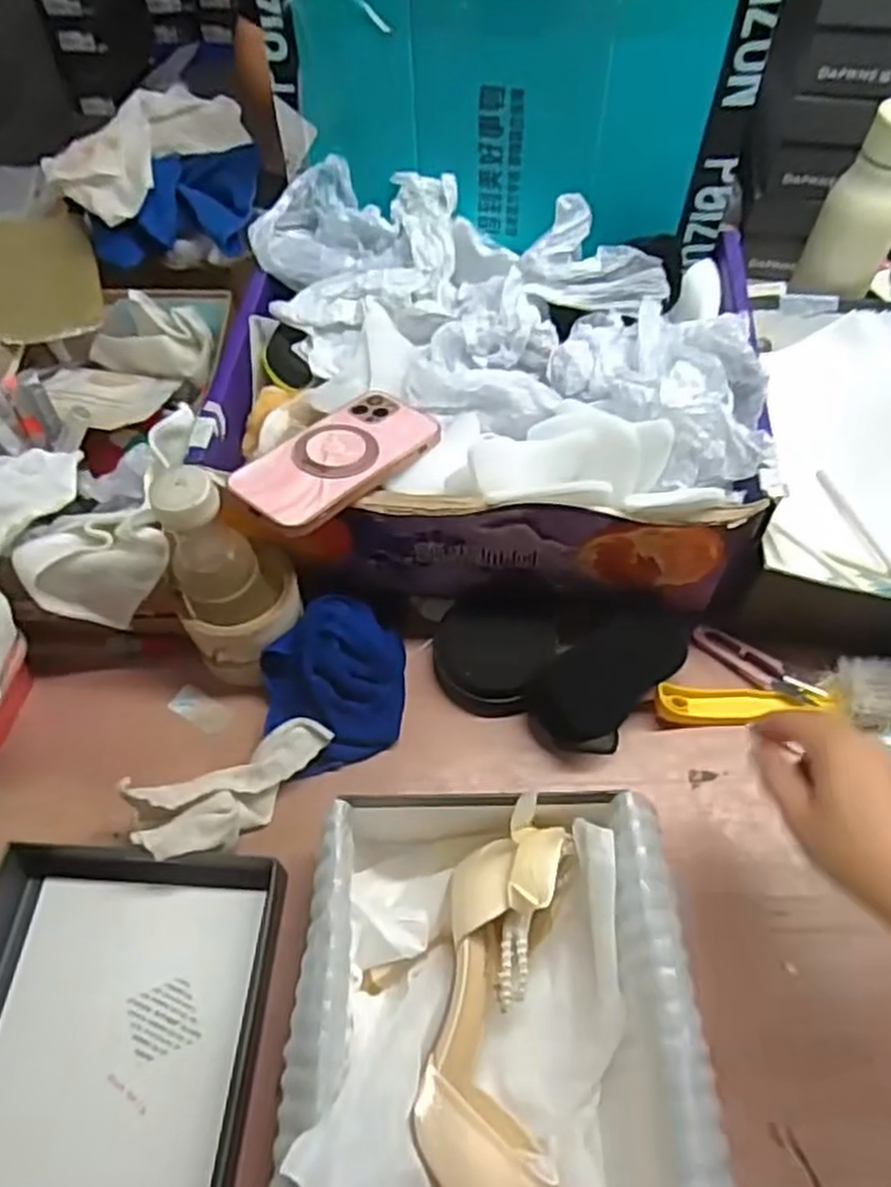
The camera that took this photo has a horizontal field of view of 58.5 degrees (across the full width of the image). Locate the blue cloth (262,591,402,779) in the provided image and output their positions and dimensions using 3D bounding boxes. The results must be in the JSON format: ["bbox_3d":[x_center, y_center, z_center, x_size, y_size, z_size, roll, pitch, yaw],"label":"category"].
[{"bbox_3d":[-0.080,0.066,0.584,0.103,0.061,0.105,-14,59,-7],"label":"blue cloth"}]

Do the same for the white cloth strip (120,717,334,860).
[{"bbox_3d":[-0.142,0.136,0.552,0.140,0.056,0.060,-30,62,-16],"label":"white cloth strip"}]

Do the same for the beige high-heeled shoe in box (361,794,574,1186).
[{"bbox_3d":[0.012,0.253,0.438,0.118,0.064,0.260,3,58,3],"label":"beige high-heeled shoe in box"}]

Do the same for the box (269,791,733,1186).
[{"bbox_3d":[0.026,0.262,0.438,0.218,0.100,0.303,-1,58,1],"label":"box"}]

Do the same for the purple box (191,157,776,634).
[{"bbox_3d":[0.032,-0.157,0.630,0.380,0.161,0.321,2,58,3],"label":"purple box"}]

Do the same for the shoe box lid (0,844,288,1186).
[{"bbox_3d":[-0.210,0.308,0.461,0.184,0.038,0.311,4,58,4],"label":"shoe box lid"}]

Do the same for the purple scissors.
[{"bbox_3d":[0.239,0.055,0.613,0.102,0.011,0.022,36,65,21],"label":"purple scissors"}]

